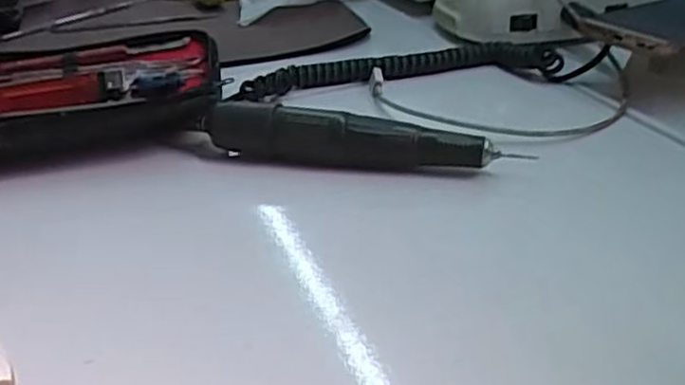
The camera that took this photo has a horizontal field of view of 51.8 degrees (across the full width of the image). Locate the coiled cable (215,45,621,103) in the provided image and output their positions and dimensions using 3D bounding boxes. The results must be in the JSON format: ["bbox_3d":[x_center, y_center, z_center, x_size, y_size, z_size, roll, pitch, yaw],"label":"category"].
[{"bbox_3d":[0.049,-0.080,0.467,0.232,0.023,0.049,-6,29,-3],"label":"coiled cable"}]

